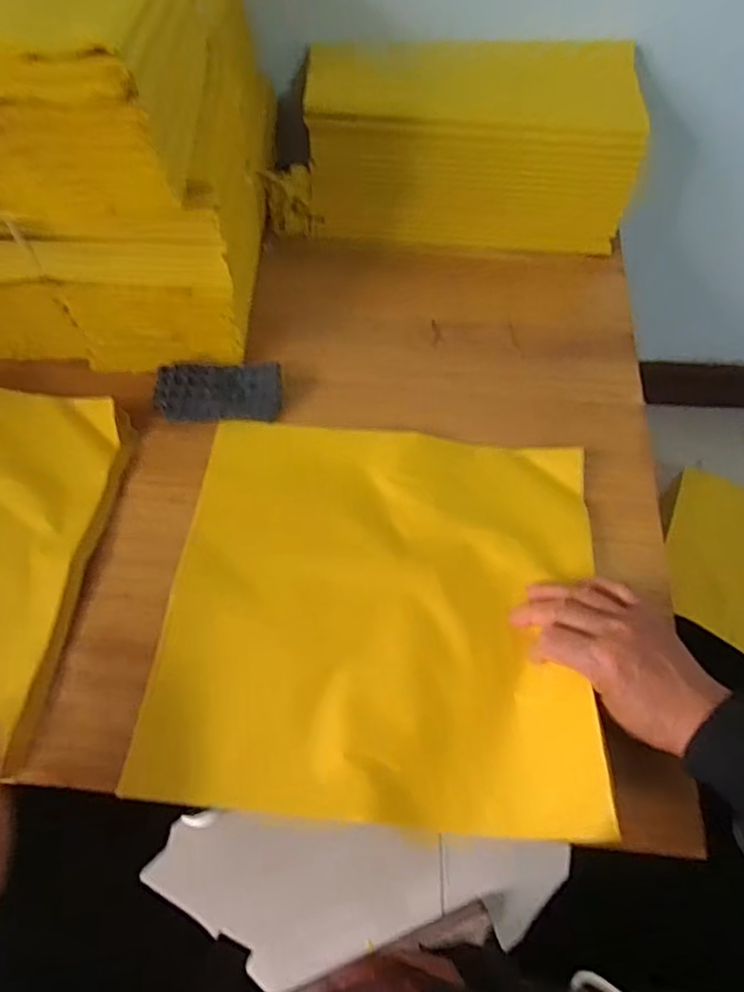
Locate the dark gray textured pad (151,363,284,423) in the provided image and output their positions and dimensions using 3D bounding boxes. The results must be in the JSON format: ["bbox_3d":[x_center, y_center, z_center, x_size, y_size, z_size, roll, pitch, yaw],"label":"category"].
[{"bbox_3d":[-0.135,-0.091,0.521,0.106,0.024,0.055,-3,67,-3],"label":"dark gray textured pad"}]

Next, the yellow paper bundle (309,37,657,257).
[{"bbox_3d":[0.099,-0.344,0.585,0.324,0.131,0.114,2,66,0],"label":"yellow paper bundle"}]

